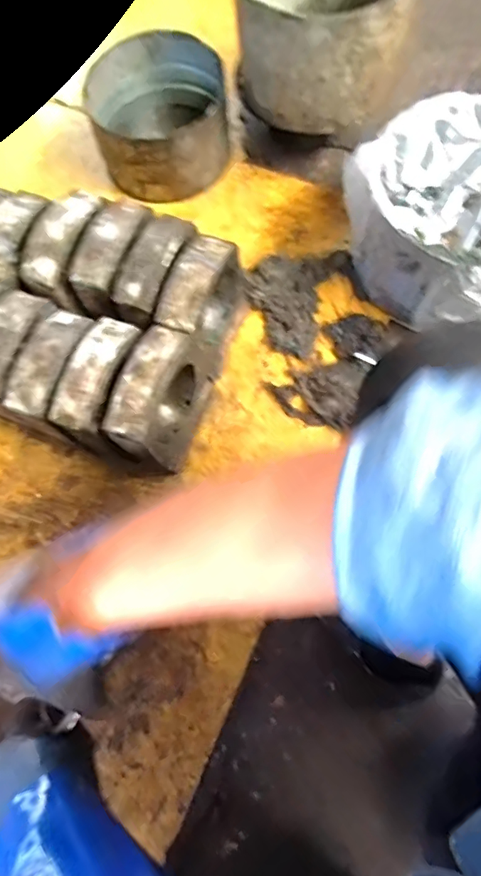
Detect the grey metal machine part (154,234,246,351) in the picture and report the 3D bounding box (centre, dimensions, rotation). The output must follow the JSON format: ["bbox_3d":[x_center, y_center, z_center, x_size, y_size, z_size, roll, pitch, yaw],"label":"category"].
[{"bbox_3d":[-0.056,-0.198,0.793,0.071,0.182,0.170,21,74,11],"label":"grey metal machine part"}]

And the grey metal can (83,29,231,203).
[{"bbox_3d":[-0.147,-0.600,0.977,0.258,0.147,0.279,-20,71,-3],"label":"grey metal can"}]

